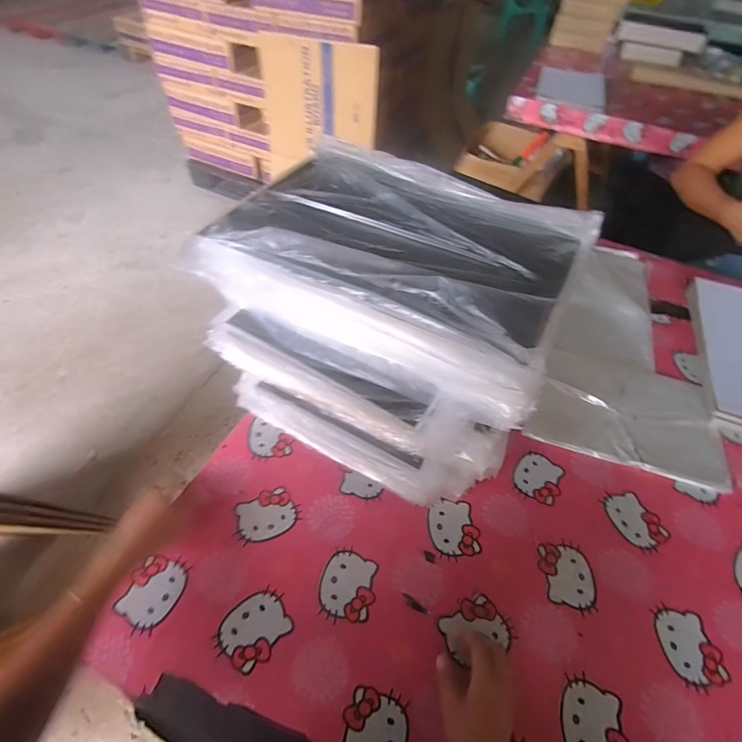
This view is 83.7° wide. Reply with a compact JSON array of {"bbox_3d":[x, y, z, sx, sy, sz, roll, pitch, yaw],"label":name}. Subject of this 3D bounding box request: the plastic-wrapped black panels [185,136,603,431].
[{"bbox_3d":[0.038,-0.144,0.491,0.383,0.088,0.285,23,55,13],"label":"plastic-wrapped black panels"}]

